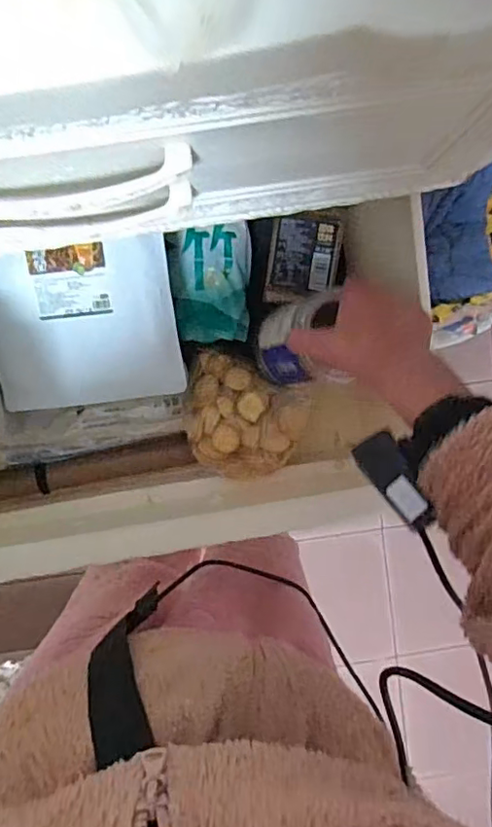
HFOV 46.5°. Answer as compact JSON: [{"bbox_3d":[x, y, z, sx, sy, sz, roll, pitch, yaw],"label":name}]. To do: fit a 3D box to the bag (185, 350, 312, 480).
[{"bbox_3d":[-0.005,0.005,0.582,0.120,0.064,0.121,16,91,-5],"label":"bag"}]

